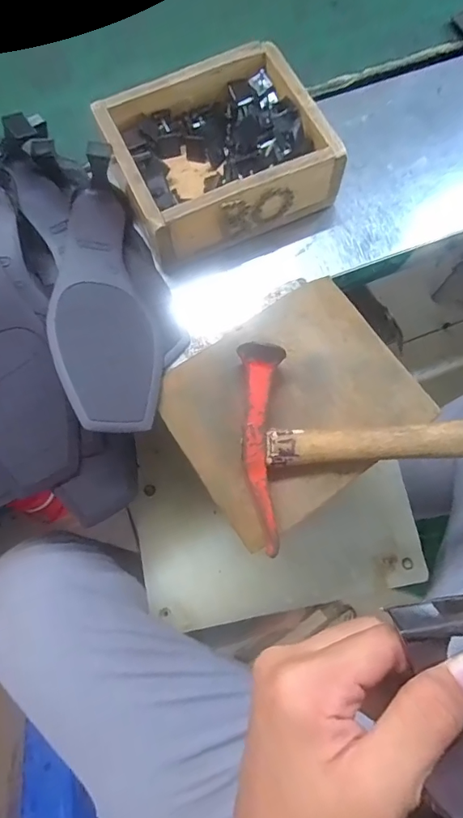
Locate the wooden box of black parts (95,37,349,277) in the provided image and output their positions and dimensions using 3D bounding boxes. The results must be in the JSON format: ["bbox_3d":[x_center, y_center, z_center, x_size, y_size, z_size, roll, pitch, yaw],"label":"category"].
[{"bbox_3d":[-0.012,-0.230,0.427,0.182,0.066,0.170,-25,75,-7],"label":"wooden box of black parts"}]

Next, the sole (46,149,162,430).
[{"bbox_3d":[-0.111,-0.097,0.376,0.075,0.030,0.240,-15,74,-4],"label":"sole"}]

